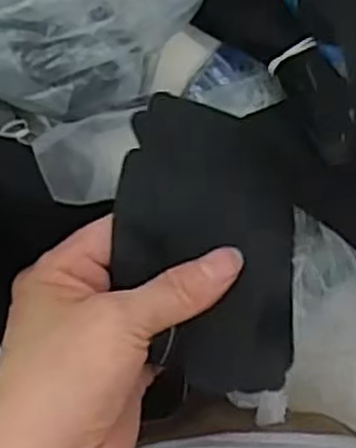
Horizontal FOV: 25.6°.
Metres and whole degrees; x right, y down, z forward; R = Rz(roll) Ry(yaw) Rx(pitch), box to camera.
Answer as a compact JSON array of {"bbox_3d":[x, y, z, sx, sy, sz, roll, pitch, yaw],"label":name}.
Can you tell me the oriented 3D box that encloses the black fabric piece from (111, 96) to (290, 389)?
[{"bbox_3d":[0.011,0.008,0.320,0.070,0.013,0.116,-1,89,-3],"label":"black fabric piece"}]

